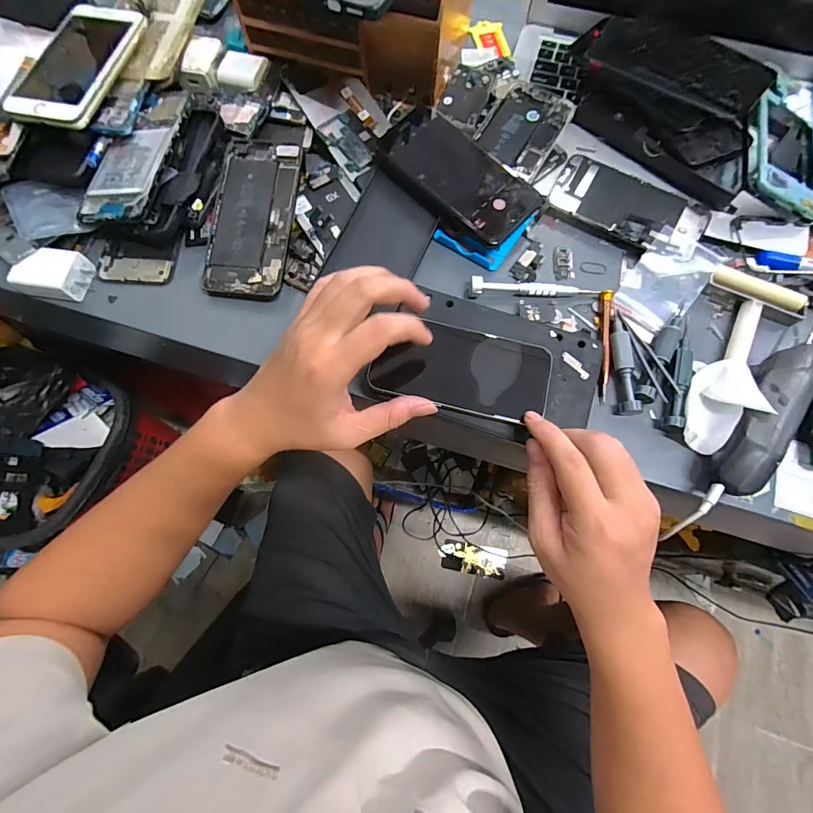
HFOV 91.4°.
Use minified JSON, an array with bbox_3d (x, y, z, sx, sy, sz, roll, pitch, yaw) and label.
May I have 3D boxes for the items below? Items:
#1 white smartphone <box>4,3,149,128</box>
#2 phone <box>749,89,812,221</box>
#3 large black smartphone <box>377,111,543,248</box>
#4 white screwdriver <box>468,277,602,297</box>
[{"bbox_3d":[-0.320,-0.332,0.383,0.086,0.013,0.158,16,74,5],"label":"white smartphone"},{"bbox_3d":[0.366,-0.245,0.382,0.085,0.015,0.127,15,75,-14],"label":"phone"},{"bbox_3d":[0.046,-0.216,0.374,0.152,0.011,0.075,44,88,6],"label":"large black smartphone"},{"bbox_3d":[0.117,-0.108,0.363,0.117,0.011,0.013,2,73,0],"label":"white screwdriver"}]

